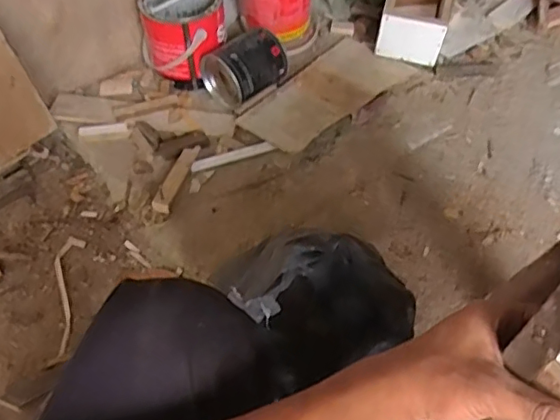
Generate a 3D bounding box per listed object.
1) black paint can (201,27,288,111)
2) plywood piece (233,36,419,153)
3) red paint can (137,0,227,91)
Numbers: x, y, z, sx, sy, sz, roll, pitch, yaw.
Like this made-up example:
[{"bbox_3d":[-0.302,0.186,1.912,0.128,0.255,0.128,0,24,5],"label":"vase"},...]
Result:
[{"bbox_3d":[-0.062,-0.269,1.071,0.139,0.094,0.100,-32,59,-23],"label":"black paint can"},{"bbox_3d":[0.092,-0.226,1.096,0.163,0.026,0.332,34,59,23],"label":"plywood piece"},{"bbox_3d":[-0.184,-0.339,1.101,0.157,0.141,0.154,-14,54,-10],"label":"red paint can"}]

